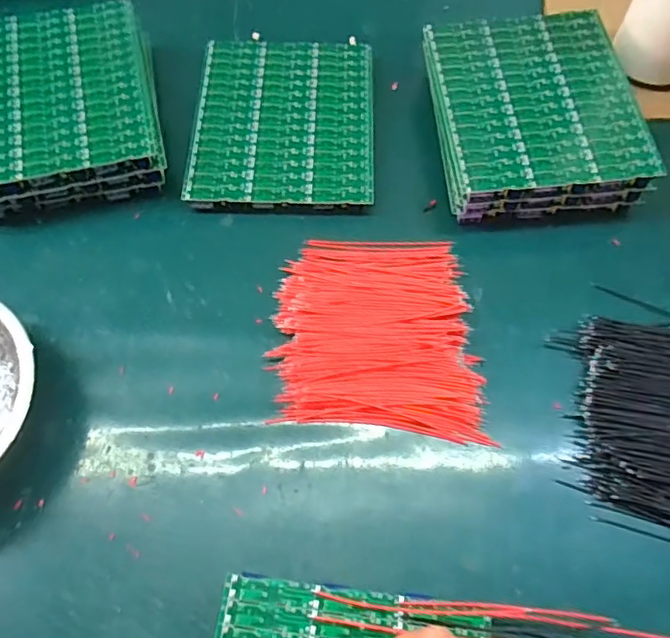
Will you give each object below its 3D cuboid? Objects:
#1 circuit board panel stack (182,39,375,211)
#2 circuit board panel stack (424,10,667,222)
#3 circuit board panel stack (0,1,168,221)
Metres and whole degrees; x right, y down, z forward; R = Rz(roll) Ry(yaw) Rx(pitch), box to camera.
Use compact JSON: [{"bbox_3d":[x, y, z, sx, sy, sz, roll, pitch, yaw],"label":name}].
[{"bbox_3d":[-0.036,-0.143,0.412,0.126,0.014,0.149,1,65,1],"label":"circuit board panel stack"},{"bbox_3d":[0.133,-0.141,0.394,0.133,0.040,0.150,-7,65,-3],"label":"circuit board panel stack"},{"bbox_3d":[-0.189,-0.146,0.396,0.126,0.044,0.144,-14,66,-6],"label":"circuit board panel stack"}]

